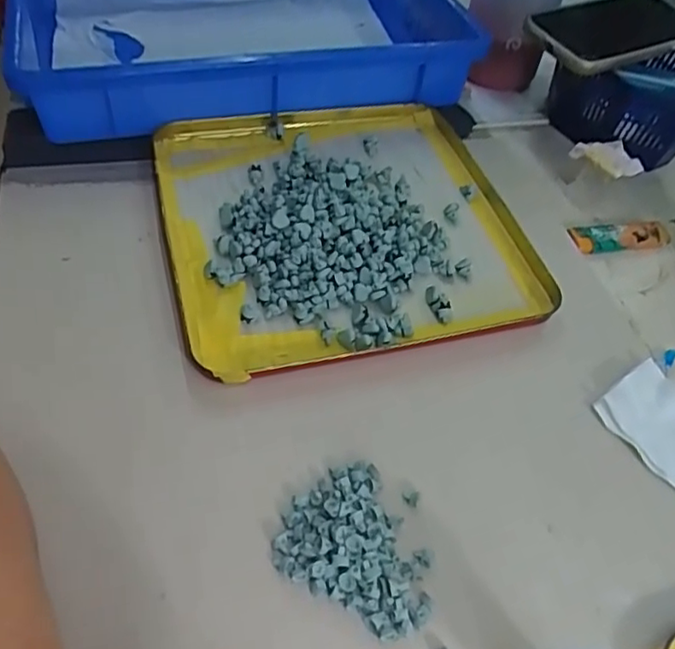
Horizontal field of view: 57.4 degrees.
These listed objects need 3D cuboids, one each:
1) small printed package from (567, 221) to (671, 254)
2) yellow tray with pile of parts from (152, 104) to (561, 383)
[{"bbox_3d":[0.213,-0.066,0.466,0.076,0.012,0.023,-6,53,-10],"label":"small printed package"},{"bbox_3d":[0.004,-0.081,0.433,0.239,0.025,0.240,-11,54,-14],"label":"yellow tray with pile of parts"}]

